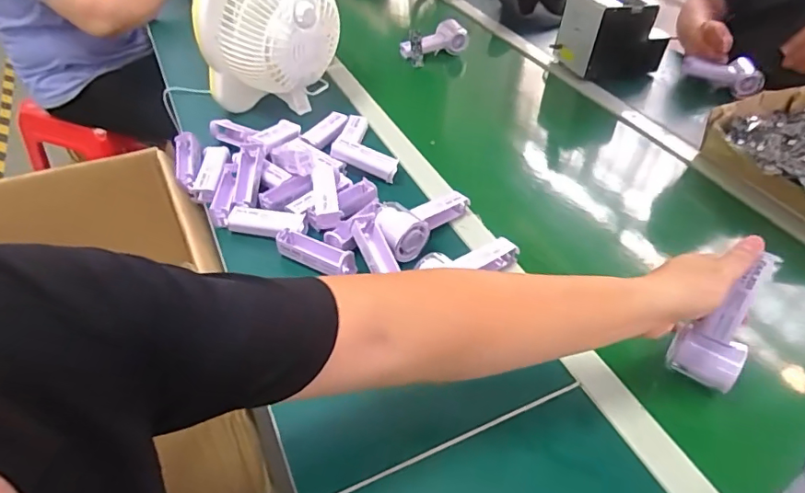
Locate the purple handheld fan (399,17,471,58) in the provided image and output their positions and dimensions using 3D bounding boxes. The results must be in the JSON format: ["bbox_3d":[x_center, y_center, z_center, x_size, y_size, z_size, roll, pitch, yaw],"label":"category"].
[{"bbox_3d":[0.067,-0.451,1.140,0.152,0.064,0.053,-13,45,0],"label":"purple handheld fan"}]

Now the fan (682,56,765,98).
[{"bbox_3d":[0.638,-0.343,1.020,0.151,0.056,0.051,20,45,15],"label":"fan"}]

